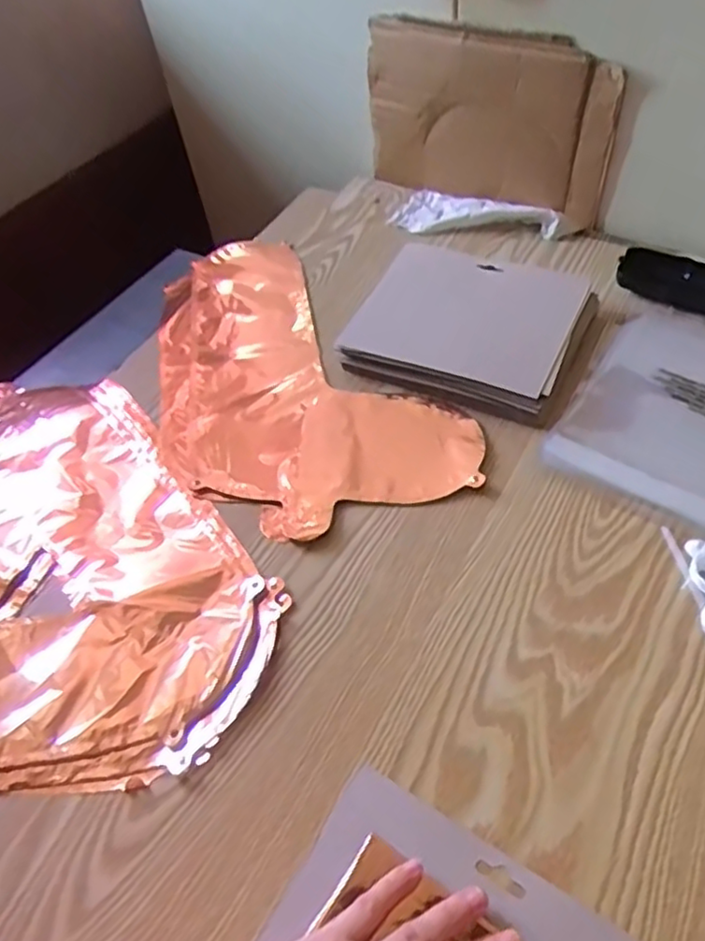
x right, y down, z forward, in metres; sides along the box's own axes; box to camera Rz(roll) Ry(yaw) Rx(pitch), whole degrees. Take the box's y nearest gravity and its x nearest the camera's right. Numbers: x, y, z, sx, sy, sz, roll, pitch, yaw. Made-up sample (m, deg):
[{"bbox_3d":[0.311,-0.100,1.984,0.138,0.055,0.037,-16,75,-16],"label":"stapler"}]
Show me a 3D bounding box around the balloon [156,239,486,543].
[{"bbox_3d":[-0.083,-0.094,0.631,0.217,0.010,0.417,-27,53,-16],"label":"balloon"}]

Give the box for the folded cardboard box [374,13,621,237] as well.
[{"bbox_3d":[0.138,-0.369,0.712,0.276,0.173,0.033,26,58,25],"label":"folded cardboard box"}]

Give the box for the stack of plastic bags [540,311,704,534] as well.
[{"bbox_3d":[0.301,-0.046,0.554,0.209,0.009,0.228,29,59,27],"label":"stack of plastic bags"}]

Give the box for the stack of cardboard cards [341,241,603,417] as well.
[{"bbox_3d":[0.108,-0.141,0.628,0.206,0.035,0.182,20,55,21],"label":"stack of cardboard cards"}]

